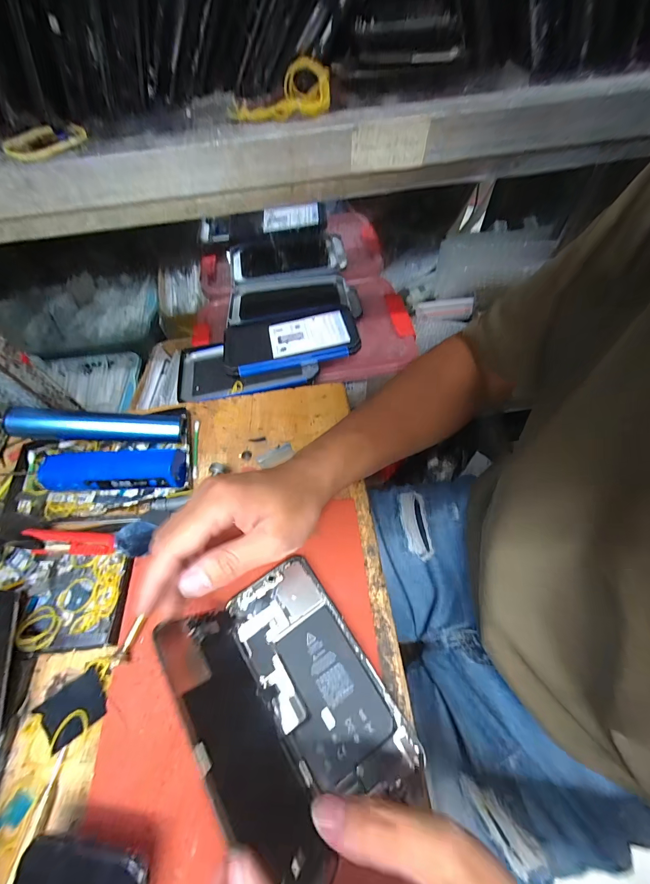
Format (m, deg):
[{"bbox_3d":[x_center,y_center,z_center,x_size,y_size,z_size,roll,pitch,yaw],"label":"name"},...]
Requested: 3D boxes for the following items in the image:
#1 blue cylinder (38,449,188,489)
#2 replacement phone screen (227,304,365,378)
[{"bbox_3d":[-0.204,0.029,0.320,0.131,0.034,0.034,-5,58,0],"label":"blue cylinder"},{"bbox_3d":[-0.047,-0.137,0.437,0.171,0.018,0.094,-9,58,-2],"label":"replacement phone screen"}]

